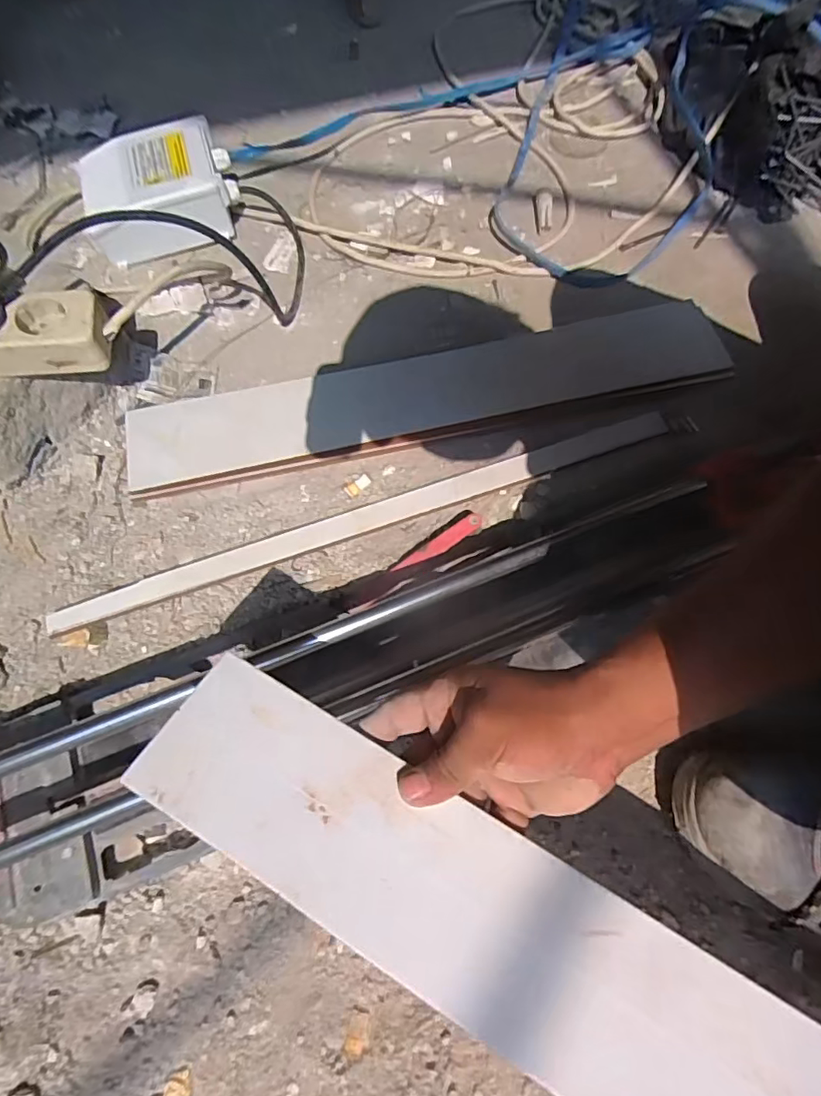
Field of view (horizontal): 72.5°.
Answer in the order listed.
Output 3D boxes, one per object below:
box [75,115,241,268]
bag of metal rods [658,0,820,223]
[{"bbox_3d":[-0.308,-0.431,0.678,0.180,0.081,0.140,-10,66,-3],"label":"box"},{"bbox_3d":[0.458,-0.559,0.700,0.251,0.106,0.280,11,66,6],"label":"bag of metal rods"}]

